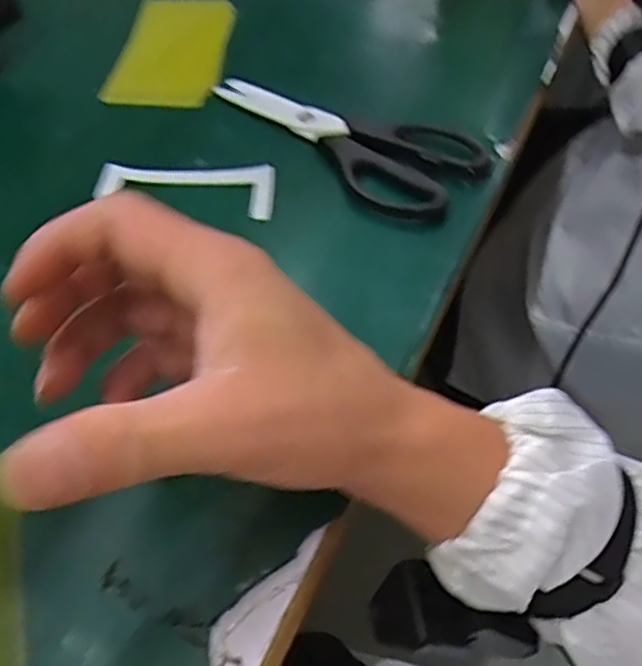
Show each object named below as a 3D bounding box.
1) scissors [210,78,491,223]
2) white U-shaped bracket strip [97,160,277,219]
[{"bbox_3d":[0.008,-0.126,0.428,0.187,0.012,0.078,32,56,23],"label":"scissors"},{"bbox_3d":[-0.077,-0.085,0.397,0.104,0.011,0.034,9,50,6],"label":"white U-shaped bracket strip"}]

